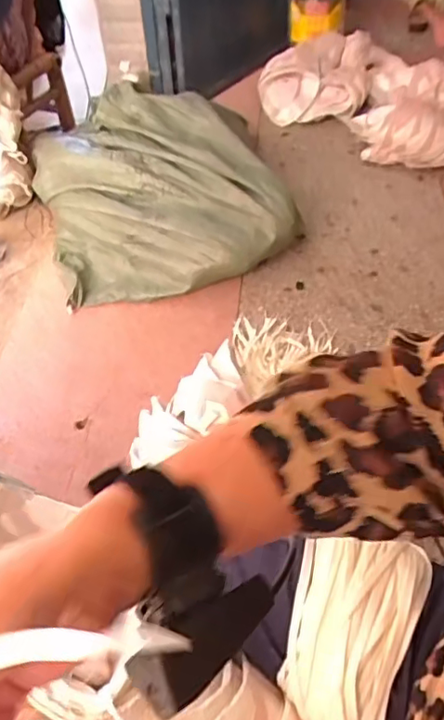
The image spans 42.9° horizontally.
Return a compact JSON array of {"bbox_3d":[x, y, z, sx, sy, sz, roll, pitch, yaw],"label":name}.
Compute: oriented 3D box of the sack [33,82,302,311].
[{"bbox_3d":[-0.159,-0.405,1.357,0.536,0.224,0.546,-17,51,-12],"label":"sack"}]

